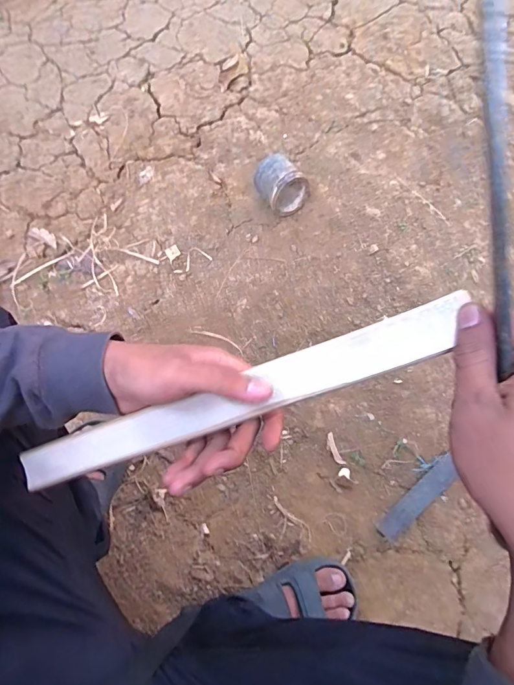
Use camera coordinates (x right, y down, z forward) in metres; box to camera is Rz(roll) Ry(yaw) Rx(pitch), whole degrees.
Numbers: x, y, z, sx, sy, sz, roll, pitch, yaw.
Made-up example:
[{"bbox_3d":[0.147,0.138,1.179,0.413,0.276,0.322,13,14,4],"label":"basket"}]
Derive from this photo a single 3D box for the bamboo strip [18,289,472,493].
[{"bbox_3d":[-0.030,0.046,0.287,0.341,0.006,0.032,-21,83,16],"label":"bamboo strip"}]

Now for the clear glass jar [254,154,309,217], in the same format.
[{"bbox_3d":[0.050,-0.341,0.866,0.100,0.090,0.101,-28,71,-11],"label":"clear glass jar"}]

